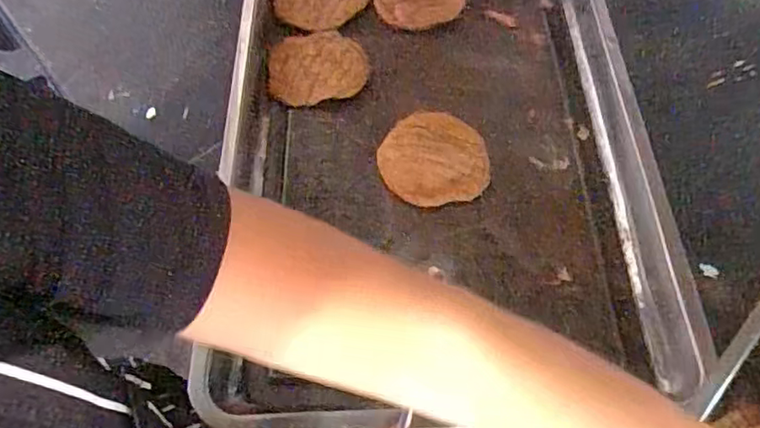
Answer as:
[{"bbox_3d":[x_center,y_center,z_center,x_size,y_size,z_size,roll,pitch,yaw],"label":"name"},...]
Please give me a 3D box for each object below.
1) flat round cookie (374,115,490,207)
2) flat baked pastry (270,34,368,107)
[{"bbox_3d":[0.052,-0.054,0.579,0.101,0.018,0.094,2,69,-4],"label":"flat round cookie"},{"bbox_3d":[-0.066,-0.158,0.648,0.104,0.012,0.086,-8,72,5],"label":"flat baked pastry"}]

